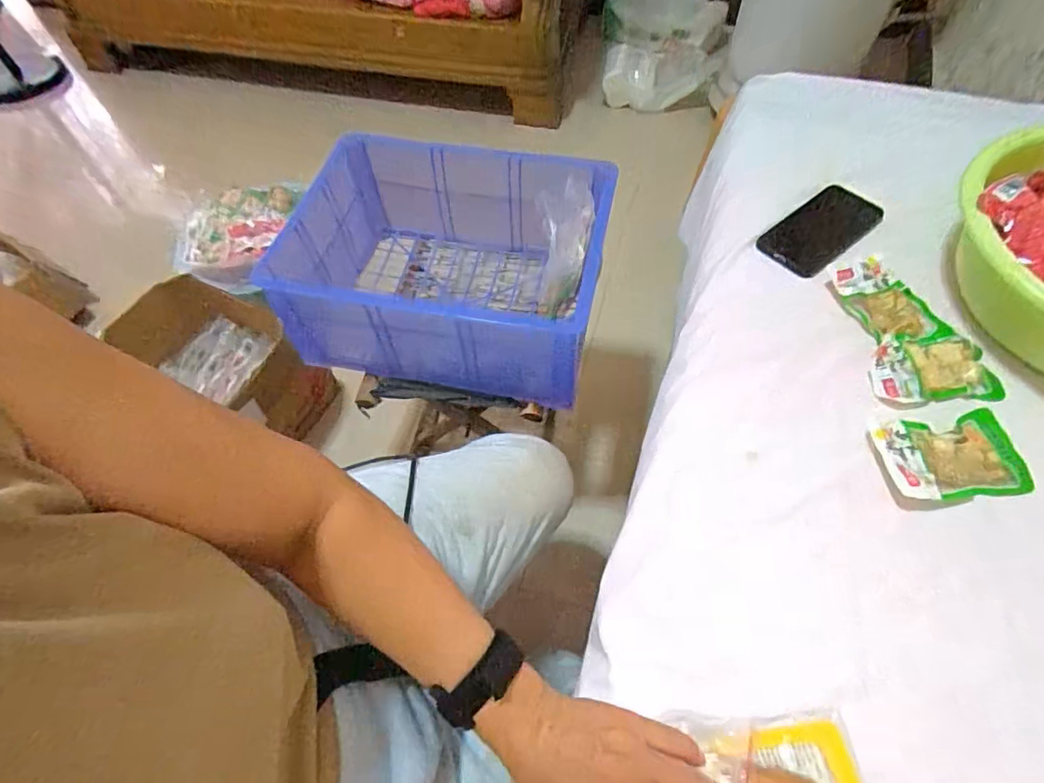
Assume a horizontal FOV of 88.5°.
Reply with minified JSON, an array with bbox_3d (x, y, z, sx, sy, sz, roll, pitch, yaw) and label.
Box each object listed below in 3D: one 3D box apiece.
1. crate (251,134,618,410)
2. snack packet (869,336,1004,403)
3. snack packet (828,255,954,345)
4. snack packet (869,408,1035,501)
[{"bbox_3d":[-0.096,-0.179,0.793,0.409,0.192,0.312,12,58,11],"label":"crate"},{"bbox_3d":[0.404,-0.021,0.528,0.119,0.015,0.068,-2,57,2],"label":"snack packet"},{"bbox_3d":[0.390,-0.096,0.575,0.076,0.023,0.111,-11,57,-4],"label":"snack packet"},{"bbox_3d":[0.380,0.057,0.479,0.122,0.020,0.077,-7,57,-1],"label":"snack packet"}]

